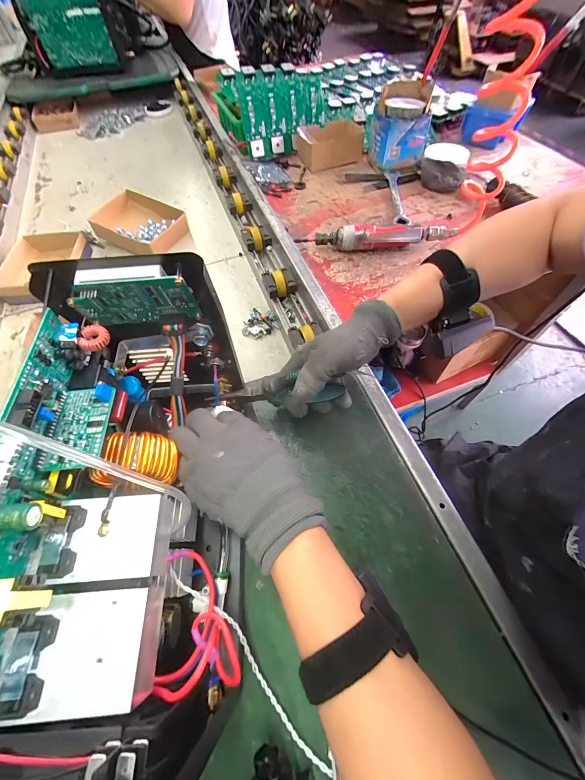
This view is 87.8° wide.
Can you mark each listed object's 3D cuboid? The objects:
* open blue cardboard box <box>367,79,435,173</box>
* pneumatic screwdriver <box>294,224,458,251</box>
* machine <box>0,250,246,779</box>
[{"bbox_3d":[0.229,-0.554,0.643,0.116,0.114,0.106,10,60,8],"label":"open blue cardboard box"},{"bbox_3d":[0.147,-0.267,0.539,0.266,0.051,0.033,3,59,3],"label":"pneumatic screwdriver"},{"bbox_3d":[-0.112,0.079,0.227,0.114,0.202,0.309,-2,56,2],"label":"machine"}]

